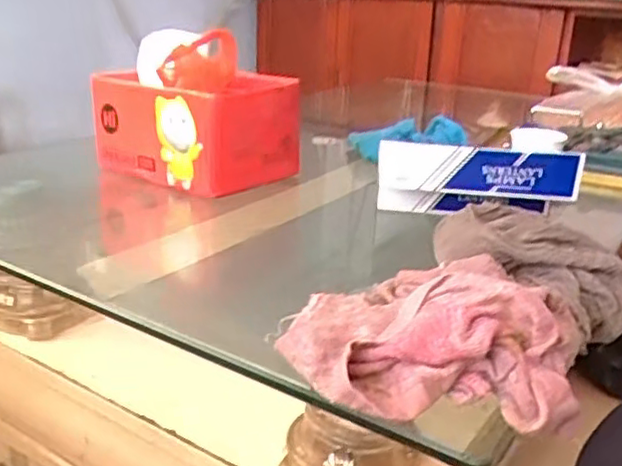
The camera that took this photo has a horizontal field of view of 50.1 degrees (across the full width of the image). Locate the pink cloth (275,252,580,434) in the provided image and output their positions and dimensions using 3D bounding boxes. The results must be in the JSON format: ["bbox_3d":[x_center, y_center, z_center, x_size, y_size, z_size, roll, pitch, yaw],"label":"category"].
[{"bbox_3d":[0.086,0.062,0.471,0.201,0.061,0.149,3,21,1],"label":"pink cloth"}]

